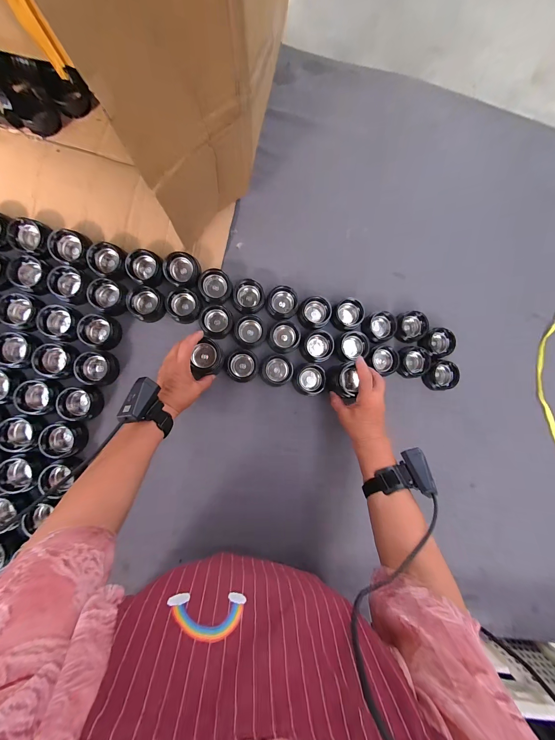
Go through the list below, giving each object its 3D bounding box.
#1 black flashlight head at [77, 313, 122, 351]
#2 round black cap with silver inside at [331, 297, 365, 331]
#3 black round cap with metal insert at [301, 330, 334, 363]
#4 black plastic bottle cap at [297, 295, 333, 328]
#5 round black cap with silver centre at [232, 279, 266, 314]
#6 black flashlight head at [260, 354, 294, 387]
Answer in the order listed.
[{"bbox_3d":[-0.335,-0.072,0.506,0.066,0.032,0.064,0,86,-7],"label":"black flashlight head"},{"bbox_3d":[0.147,-0.115,0.566,0.070,0.042,0.062,-18,88,-8],"label":"round black cap with silver inside"},{"bbox_3d":[0.086,-0.047,0.545,0.061,0.039,0.057,0,86,-7],"label":"black round cap with metal insert"},{"bbox_3d":[0.076,-0.118,0.557,0.065,0.047,0.058,-9,87,-7],"label":"black plastic bottle cap"},{"bbox_3d":[-0.057,-0.145,0.536,0.065,0.043,0.056,-14,88,-8],"label":"round black cap with silver centre"},{"bbox_3d":[-0.001,0.001,0.537,0.064,0.031,0.059,0,86,-7],"label":"black flashlight head"}]

